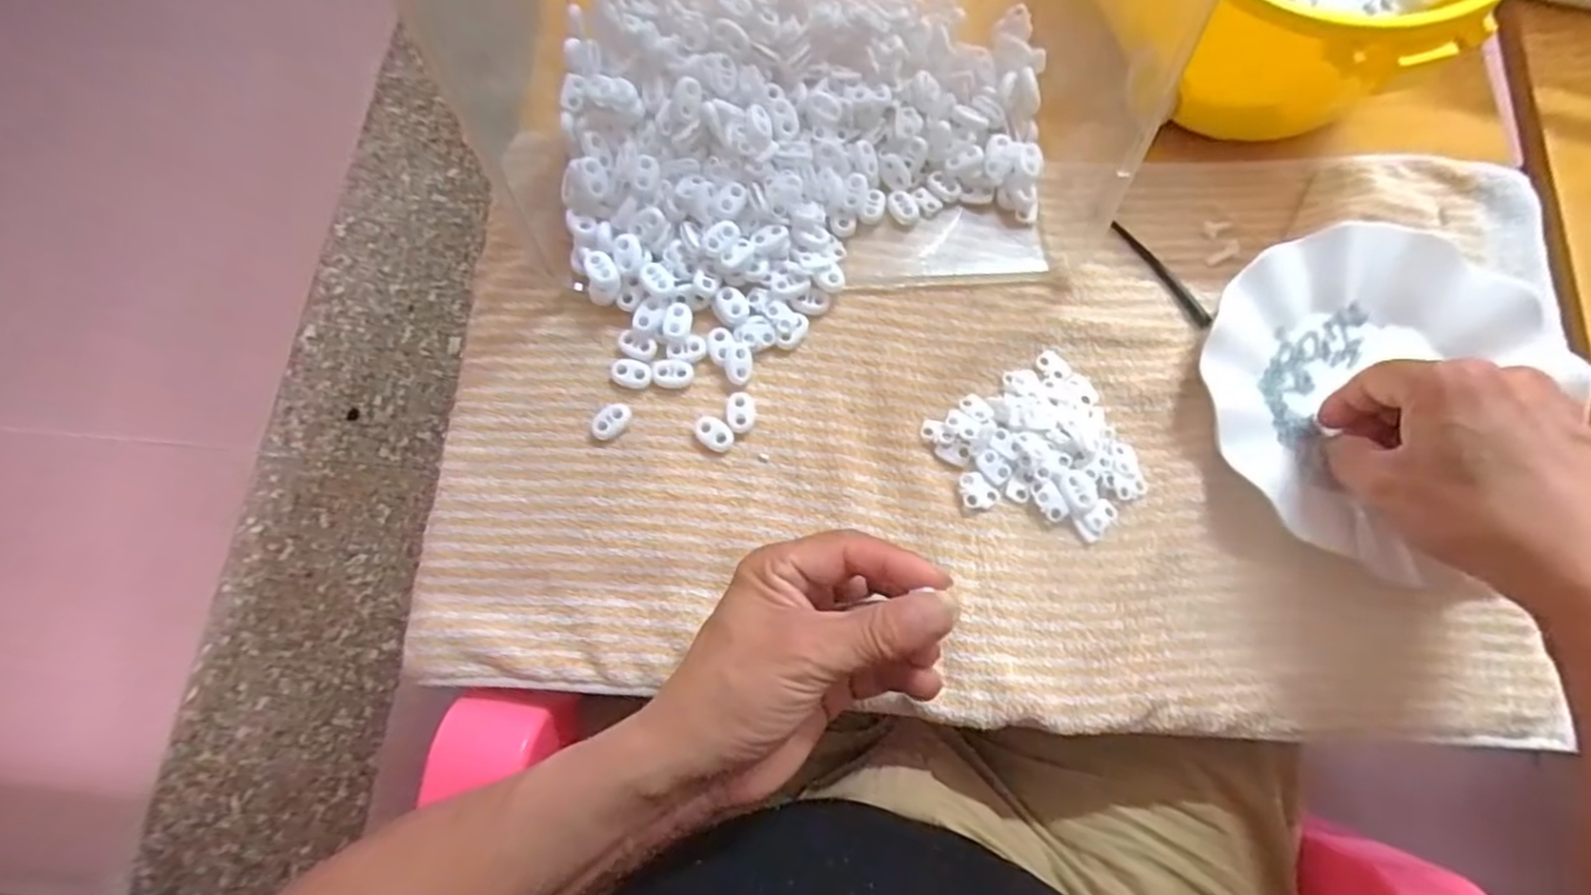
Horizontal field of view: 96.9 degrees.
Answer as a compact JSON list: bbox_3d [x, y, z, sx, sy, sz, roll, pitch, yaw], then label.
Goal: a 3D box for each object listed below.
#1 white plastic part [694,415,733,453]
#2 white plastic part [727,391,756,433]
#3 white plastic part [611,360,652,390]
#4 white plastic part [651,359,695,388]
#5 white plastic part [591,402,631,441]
[{"bbox_3d":[-0.043,-0.008,0.374,0.021,0.004,0.015,43,79,12],"label":"white plastic part"},{"bbox_3d":[-0.029,-0.019,0.379,0.015,0.004,0.023,-3,73,0],"label":"white plastic part"},{"bbox_3d":[-0.090,-0.041,0.386,0.023,0.004,0.016,20,75,7],"label":"white plastic part"},{"bbox_3d":[-0.067,-0.041,0.387,0.021,0.004,0.015,5,73,3],"label":"white plastic part"},{"bbox_3d":[-0.100,-0.014,0.379,0.016,0.005,0.022,41,78,12],"label":"white plastic part"}]

